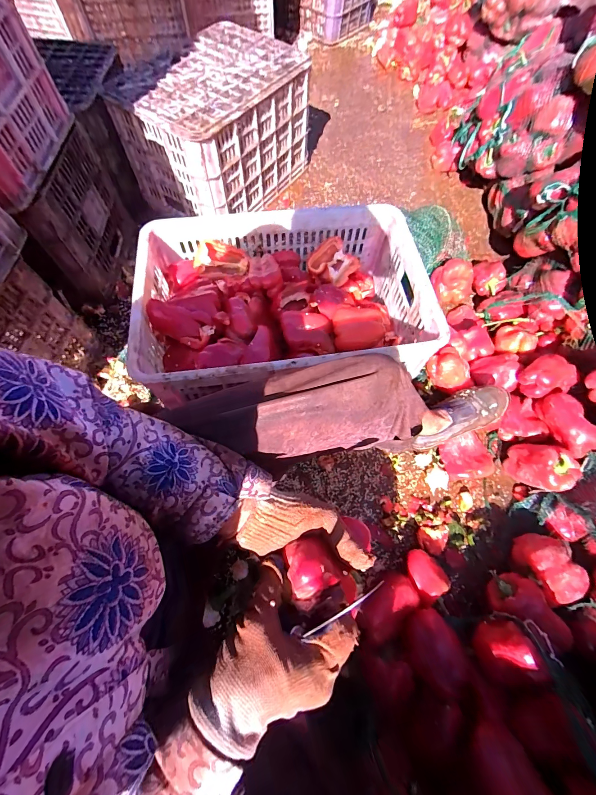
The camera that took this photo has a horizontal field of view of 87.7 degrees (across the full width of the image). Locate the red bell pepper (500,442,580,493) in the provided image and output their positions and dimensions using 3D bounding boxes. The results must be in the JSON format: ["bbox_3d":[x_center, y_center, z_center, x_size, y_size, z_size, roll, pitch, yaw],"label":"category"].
[{"bbox_3d":[0.508,0.148,0.658,0.073,0.114,0.103,-38,74,-17],"label":"red bell pepper"}]

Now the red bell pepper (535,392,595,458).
[{"bbox_3d":[0.559,0.054,0.641,0.063,0.059,0.131,-23,70,-12],"label":"red bell pepper"}]

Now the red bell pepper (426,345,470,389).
[{"bbox_3d":[0.354,-0.070,0.724,0.087,0.069,0.070,29,68,9],"label":"red bell pepper"}]

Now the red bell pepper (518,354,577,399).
[{"bbox_3d":[0.548,-0.043,0.684,0.109,0.061,0.086,-24,70,-13],"label":"red bell pepper"}]

